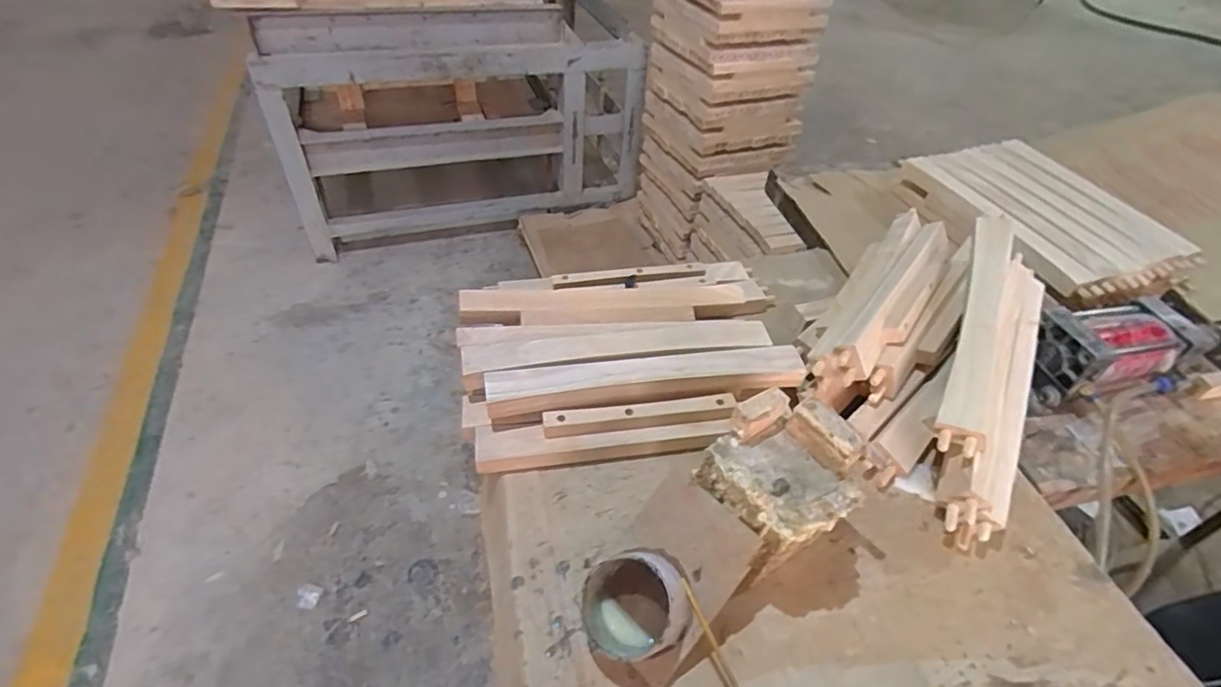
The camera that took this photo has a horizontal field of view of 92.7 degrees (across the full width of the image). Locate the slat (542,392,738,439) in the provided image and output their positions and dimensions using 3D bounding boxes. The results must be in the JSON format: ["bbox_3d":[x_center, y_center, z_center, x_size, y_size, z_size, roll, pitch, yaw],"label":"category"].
[{"bbox_3d":[0.036,0.084,0.670,0.223,0.021,0.025,-5,45,-10],"label":"slat"}]

